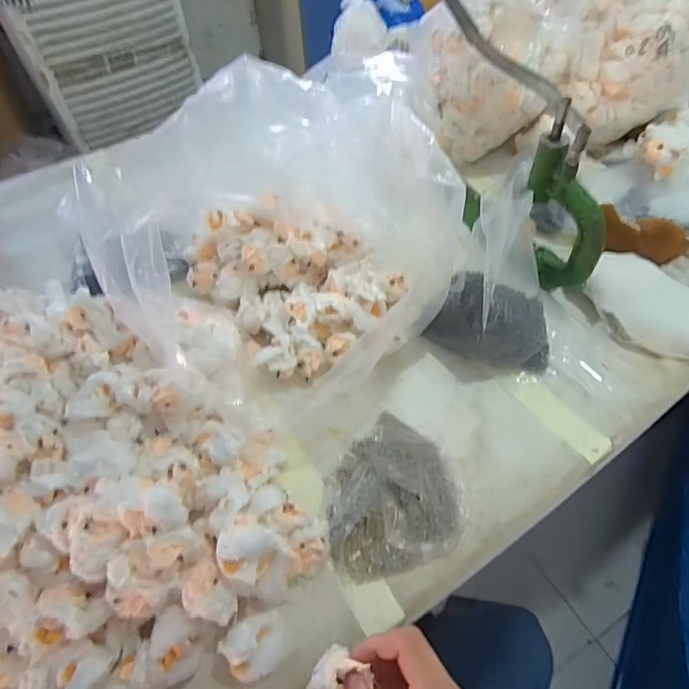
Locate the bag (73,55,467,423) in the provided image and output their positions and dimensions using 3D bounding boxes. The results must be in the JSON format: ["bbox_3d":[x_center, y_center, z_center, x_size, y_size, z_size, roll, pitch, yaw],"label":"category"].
[{"bbox_3d":[-0.087,-0.141,0.630,0.386,0.283,0.410,-36,58,-22],"label":"bag"}]

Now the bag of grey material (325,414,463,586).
[{"bbox_3d":[0.043,0.162,0.536,0.153,0.041,0.174,-19,53,-11],"label":"bag of grey material"}]

